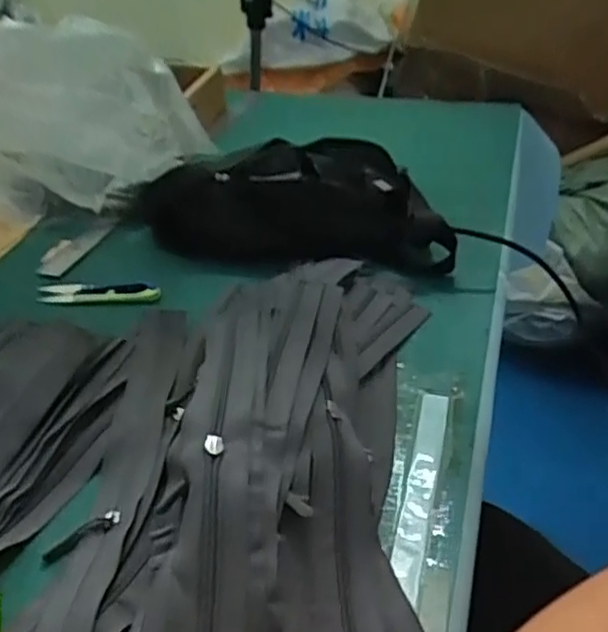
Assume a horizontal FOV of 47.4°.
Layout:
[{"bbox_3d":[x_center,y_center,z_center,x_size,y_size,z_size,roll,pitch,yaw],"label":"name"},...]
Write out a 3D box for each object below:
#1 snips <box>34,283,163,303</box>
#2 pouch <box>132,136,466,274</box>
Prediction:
[{"bbox_3d":[-0.195,-0.024,0.660,0.116,0.009,0.035,3,37,7],"label":"snips"},{"bbox_3d":[-0.003,-0.124,0.713,0.317,0.092,0.127,6,38,11],"label":"pouch"}]

